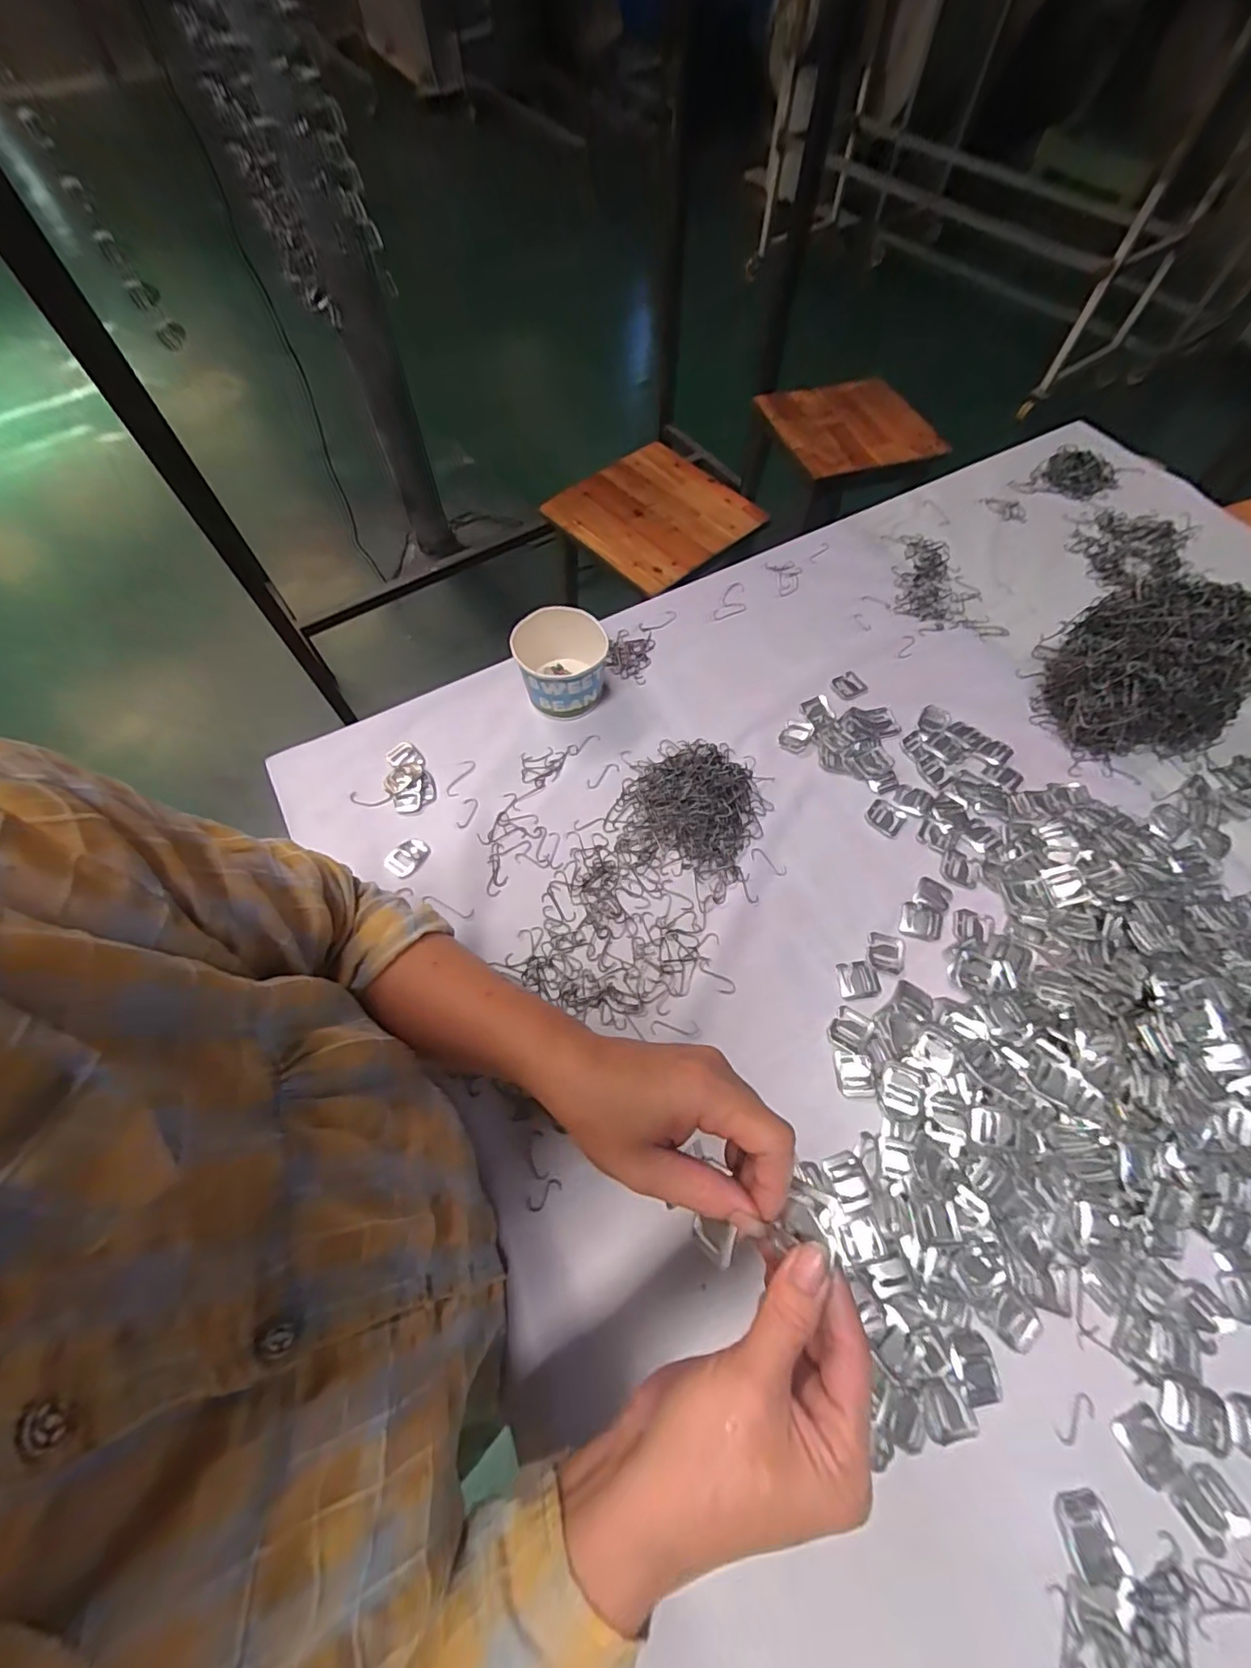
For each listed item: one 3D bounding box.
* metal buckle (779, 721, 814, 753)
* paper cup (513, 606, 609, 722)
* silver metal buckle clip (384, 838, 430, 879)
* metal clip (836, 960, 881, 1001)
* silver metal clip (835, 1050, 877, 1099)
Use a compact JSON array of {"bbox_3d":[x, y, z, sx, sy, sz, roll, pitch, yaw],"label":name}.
[{"bbox_3d":[0.177,-0.101,0.582,0.028,0.007,0.036,26,67,11],"label":"metal buckle"},{"bbox_3d":[-0.065,-0.174,0.580,0.088,0.079,0.084,0,64,-1],"label":"paper cup"},{"bbox_3d":[-0.203,0.022,0.526,0.032,0.004,0.040,33,68,14],"label":"silver metal buckle clip"},{"bbox_3d":[0.200,0.125,0.484,0.034,0.004,0.031,-6,64,-4],"label":"metal clip"},{"bbox_3d":[0.184,0.193,0.451,0.027,0.005,0.034,0,64,-1],"label":"silver metal clip"}]

